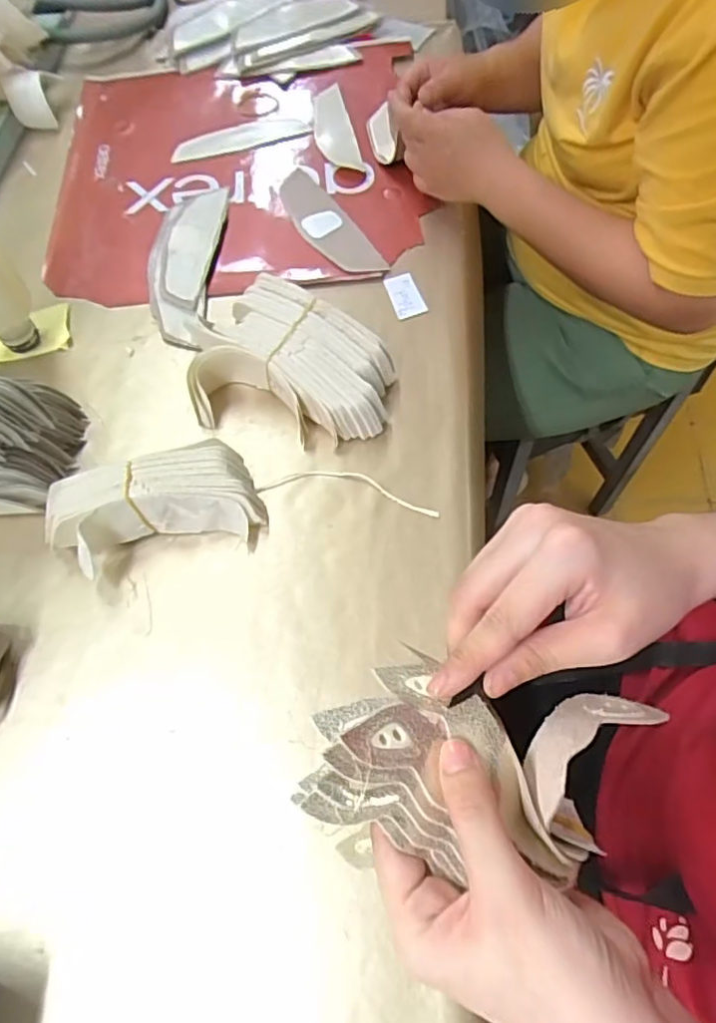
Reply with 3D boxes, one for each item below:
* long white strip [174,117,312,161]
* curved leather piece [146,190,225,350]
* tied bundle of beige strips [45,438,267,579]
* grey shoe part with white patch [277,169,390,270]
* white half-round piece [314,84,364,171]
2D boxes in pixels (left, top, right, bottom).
[{"bbox_3d":[-0.137,-0.443,0.713,0.162,0.004,0.047,-18,64,-5],"label":"long white strip"},{"bbox_3d":[-0.169,-0.243,0.591,0.075,0.031,0.244,-8,63,0],"label":"curved leather piece"},{"bbox_3d":[-0.157,-0.008,0.466,0.161,0.046,0.079,-10,63,-1],"label":"tied bundle of beige strips"},{"bbox_3d":[-0.034,-0.302,0.632,0.049,0.006,0.179,-30,65,-11],"label":"grey shoe part with white patch"},{"bbox_3d":[-0.027,-0.446,0.707,0.046,0.013,0.165,-10,63,-3],"label":"white half-round piece"}]

